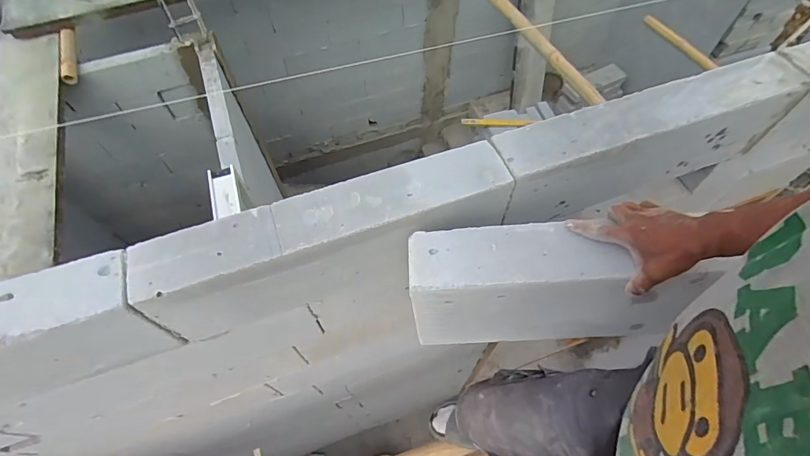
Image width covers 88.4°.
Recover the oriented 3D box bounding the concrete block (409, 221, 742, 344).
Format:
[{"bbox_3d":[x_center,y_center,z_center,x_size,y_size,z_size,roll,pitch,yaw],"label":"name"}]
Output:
[{"bbox_3d":[0.224,0.084,0.642,0.420,0.181,0.114,-3,58,2],"label":"concrete block"}]

